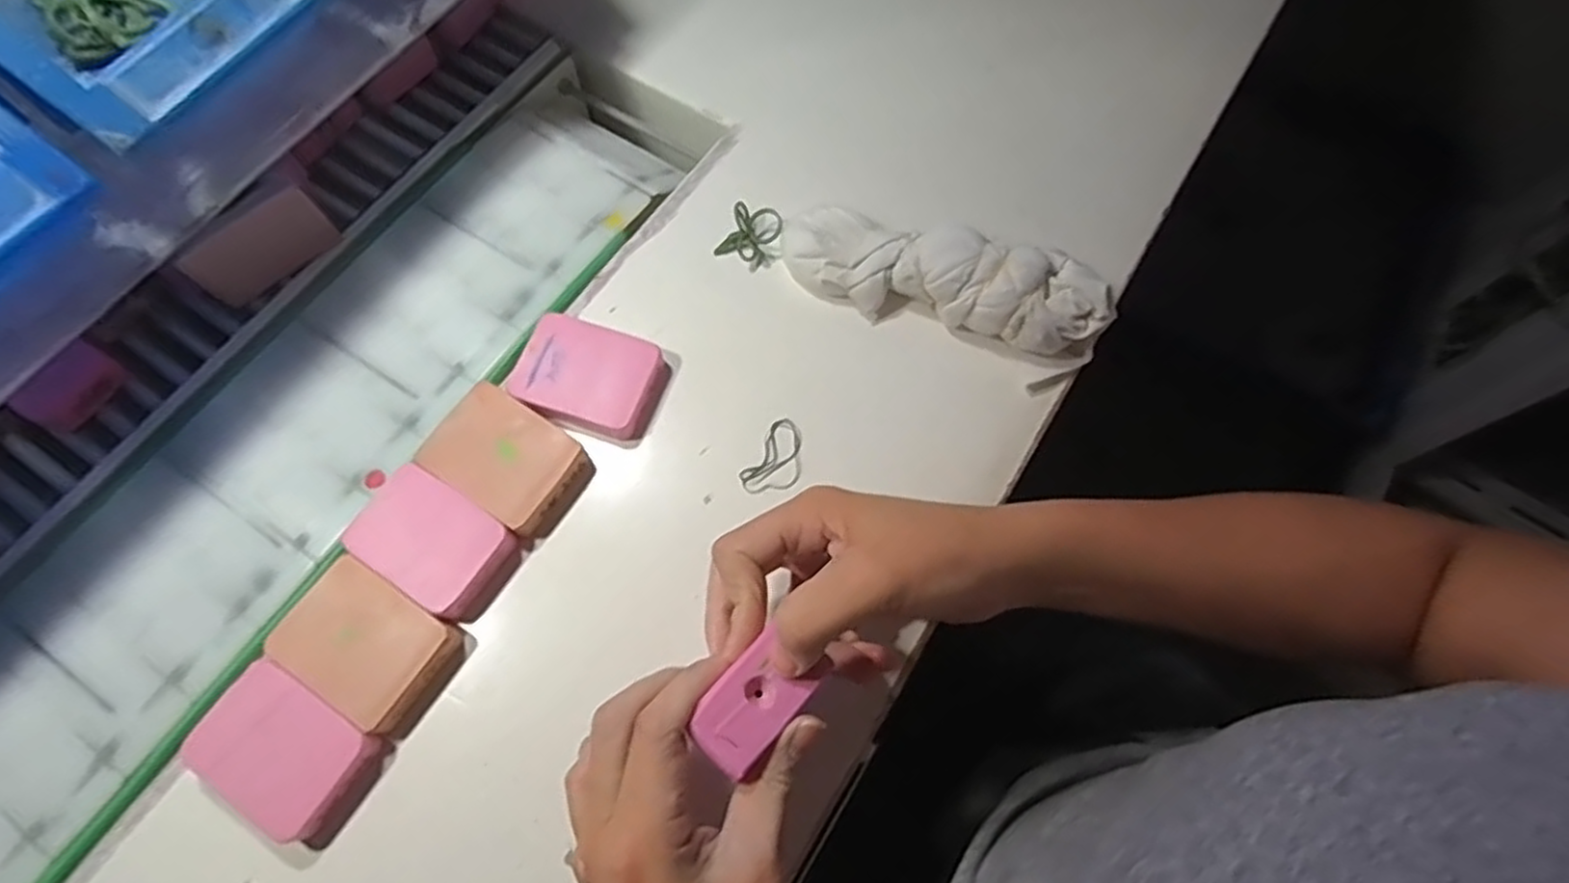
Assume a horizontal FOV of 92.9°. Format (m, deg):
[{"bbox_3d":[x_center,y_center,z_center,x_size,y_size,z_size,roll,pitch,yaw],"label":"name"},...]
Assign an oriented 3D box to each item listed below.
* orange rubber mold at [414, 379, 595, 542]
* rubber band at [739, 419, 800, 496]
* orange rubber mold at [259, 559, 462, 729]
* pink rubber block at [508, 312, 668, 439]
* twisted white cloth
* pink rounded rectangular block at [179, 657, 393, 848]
[{"bbox_3d":[-0.141,0.009,0.381,0.073,0.016,0.053,32,71,10],"label":"orange rubber mold"},{"bbox_3d":[-0.003,0.010,0.393,0.027,0.004,0.044,29,71,9],"label":"rubber band"},{"bbox_3d":[-0.194,0.093,0.346,0.071,0.015,0.053,32,71,10],"label":"orange rubber mold"},{"bbox_3d":[-0.104,-0.034,0.400,0.074,0.015,0.057,20,69,6],"label":"pink rubber block"},{"bbox_3d":[0.086,-0.089,0.410,0.177,0.048,0.050,21,70,6],"label":"twisted white cloth"},{"bbox_3d":[-0.218,0.135,0.326,0.070,0.016,0.050,31,71,10],"label":"pink rounded rectangular block"}]

